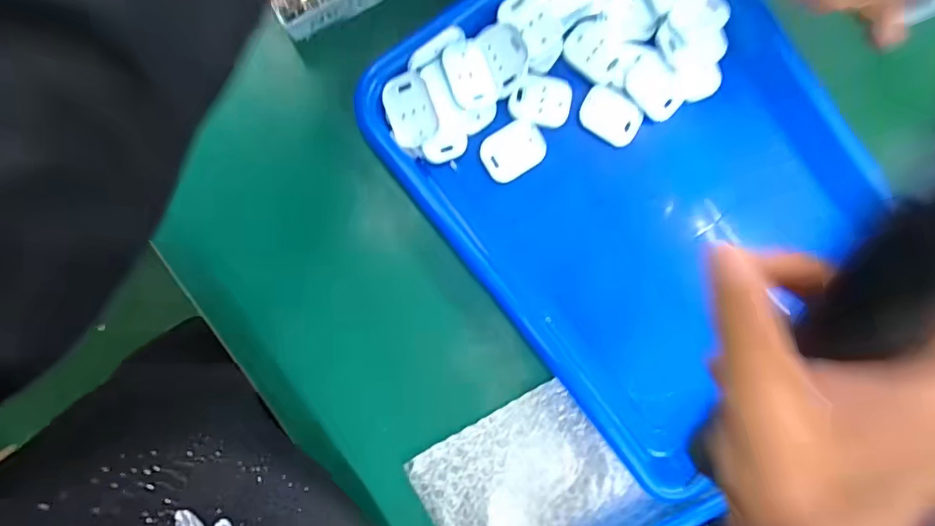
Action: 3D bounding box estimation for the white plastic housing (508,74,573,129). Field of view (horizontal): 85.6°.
[{"bbox_3d":[0.047,-0.103,0.319,0.038,0.004,0.030,12,89,-8],"label":"white plastic housing"}]

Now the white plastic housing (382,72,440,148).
[{"bbox_3d":[-0.033,-0.090,0.295,0.027,0.007,0.039,-19,93,-7],"label":"white plastic housing"}]

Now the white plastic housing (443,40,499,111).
[{"bbox_3d":[0.001,-0.113,0.301,0.027,0.006,0.039,-19,93,-7],"label":"white plastic housing"}]

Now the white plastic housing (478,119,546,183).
[{"bbox_3d":[0.029,-0.071,0.320,0.040,0.004,0.029,-36,95,-6],"label":"white plastic housing"}]

